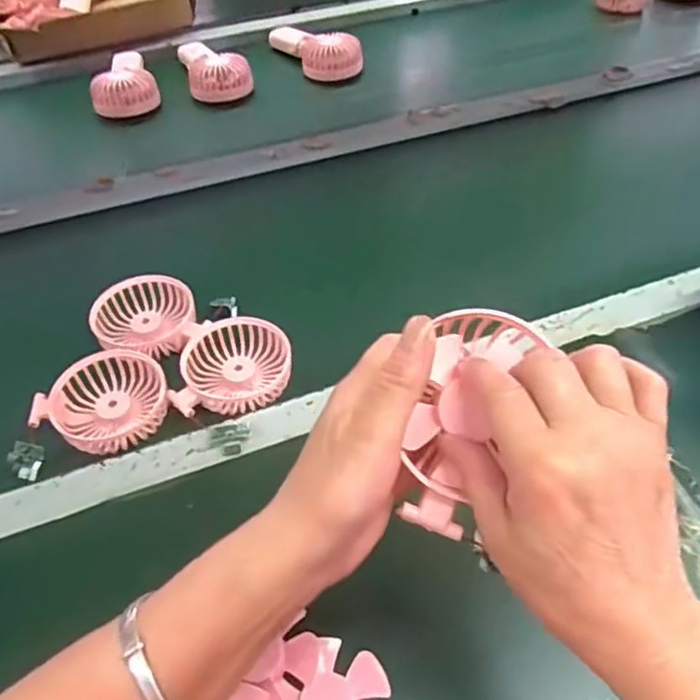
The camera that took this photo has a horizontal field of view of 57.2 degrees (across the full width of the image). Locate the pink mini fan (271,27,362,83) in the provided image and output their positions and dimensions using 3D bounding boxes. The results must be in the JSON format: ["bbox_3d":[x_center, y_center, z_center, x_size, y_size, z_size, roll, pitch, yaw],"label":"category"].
[{"bbox_3d":[-0.057,-0.469,0.982,0.078,0.043,0.167,-28,53,-22],"label":"pink mini fan"}]

